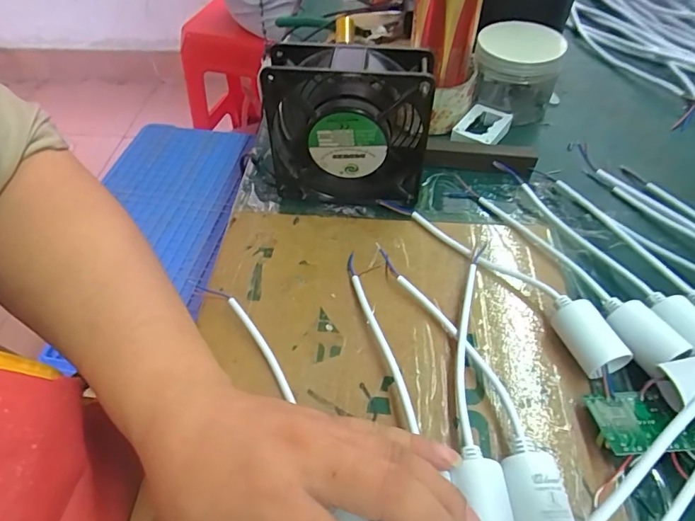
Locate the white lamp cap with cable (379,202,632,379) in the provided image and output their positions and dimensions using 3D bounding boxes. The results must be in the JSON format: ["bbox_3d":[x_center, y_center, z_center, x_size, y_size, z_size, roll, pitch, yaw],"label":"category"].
[{"bbox_3d":[0.104,0.003,0.338,0.029,0.030,0.204,-28,55,-21],"label":"white lamp cap with cable"}]

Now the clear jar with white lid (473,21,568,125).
[{"bbox_3d":[0.167,-0.186,0.472,0.080,0.070,0.076,-1,49,1],"label":"clear jar with white lid"}]

